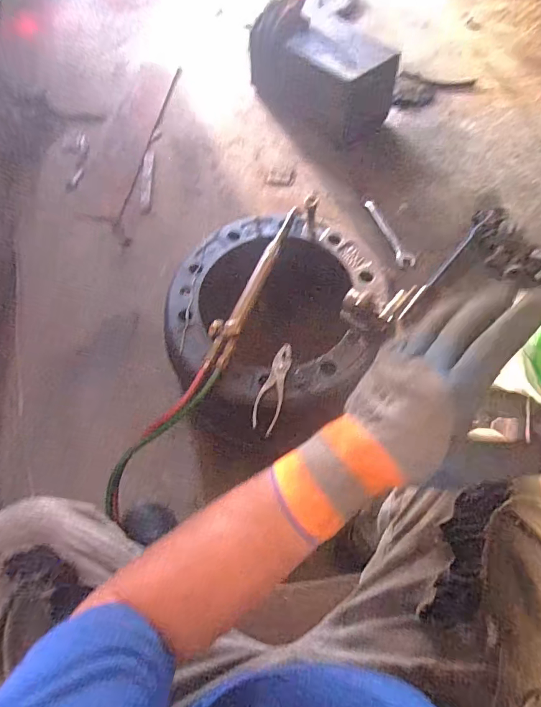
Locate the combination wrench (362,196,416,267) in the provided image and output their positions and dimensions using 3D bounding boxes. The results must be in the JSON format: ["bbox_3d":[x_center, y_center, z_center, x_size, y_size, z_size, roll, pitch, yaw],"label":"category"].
[{"bbox_3d":[0.317,-0.343,1.125,0.046,0.012,0.265,-17,66,-5],"label":"combination wrench"}]

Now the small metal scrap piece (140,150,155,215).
[{"bbox_3d":[-0.376,-0.525,1.262,0.032,0.008,0.224,1,75,-6],"label":"small metal scrap piece"}]

